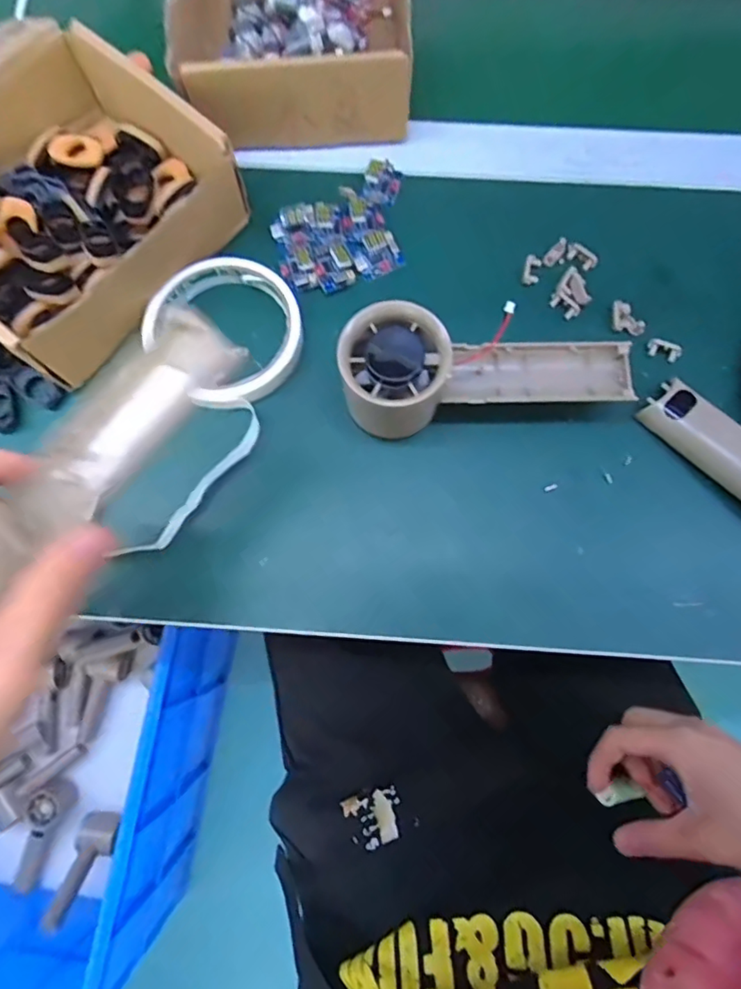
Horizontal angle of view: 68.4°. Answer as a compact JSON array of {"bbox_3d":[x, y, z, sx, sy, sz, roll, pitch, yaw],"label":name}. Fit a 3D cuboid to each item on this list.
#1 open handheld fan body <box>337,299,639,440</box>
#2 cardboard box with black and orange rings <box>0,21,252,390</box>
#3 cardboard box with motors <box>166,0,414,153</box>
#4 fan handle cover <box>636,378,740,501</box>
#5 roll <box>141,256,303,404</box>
[{"bbox_3d":[0.064,-0.071,0.300,0.155,0.051,0.053,-7,77,-1],"label":"open handheld fan body"},{"bbox_3d":[-0.178,-0.176,0.325,0.152,0.051,0.174,38,80,9],"label":"cardboard box with black and orange rings"},{"bbox_3d":[-0.053,-0.319,0.362,0.139,0.056,0.169,-4,77,-1],"label":"cardboard box with motors"},{"bbox_3d":[0.205,-0.022,0.309,0.031,0.020,0.105,-44,80,-9],"label":"fan handle cover"},{"bbox_3d":[-0.087,-0.101,0.328,0.085,0.012,0.093,0,77,0],"label":"roll"}]

